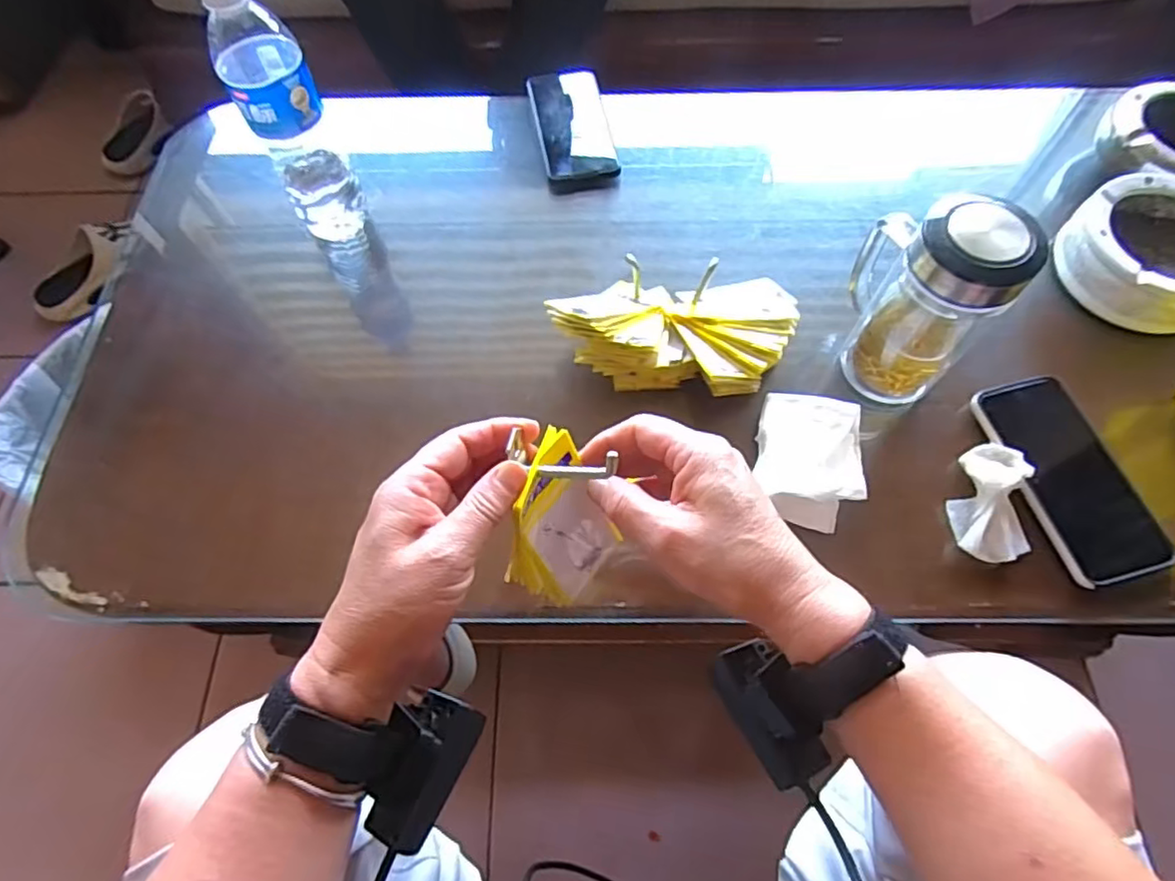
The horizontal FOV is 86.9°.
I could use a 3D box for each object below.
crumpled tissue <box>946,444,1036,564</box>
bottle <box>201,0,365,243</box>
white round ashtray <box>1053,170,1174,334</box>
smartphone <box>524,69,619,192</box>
[{"bbox_3d":[0.308,0.043,0.471,0.051,0.027,0.092,7,65,4],"label":"crumpled tissue"},{"bbox_3d":[-0.251,-0.274,0.518,0.061,0.218,0.064,-10,65,-4],"label":"bottle"},{"bbox_3d":[0.506,-0.168,0.551,0.138,0.049,0.137,0,64,0],"label":"white round ashtray"},{"bbox_3d":[-0.017,-0.343,0.668,0.077,0.015,0.161,-10,68,-5],"label":"smartphone"}]

